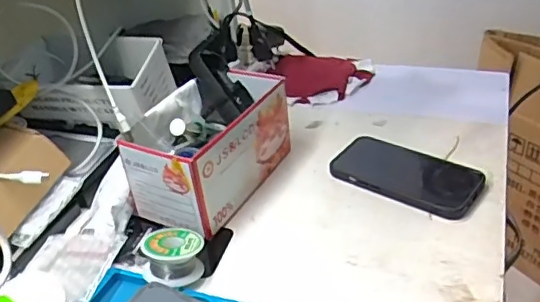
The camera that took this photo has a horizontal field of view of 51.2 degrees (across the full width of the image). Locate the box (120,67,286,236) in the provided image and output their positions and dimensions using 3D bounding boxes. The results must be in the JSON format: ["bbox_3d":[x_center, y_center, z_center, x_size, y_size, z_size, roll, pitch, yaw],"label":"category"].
[{"bbox_3d":[-0.061,-0.006,0.594,0.100,0.090,0.179,13,36,25],"label":"box"}]

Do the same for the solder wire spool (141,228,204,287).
[{"bbox_3d":[-0.085,0.093,0.500,0.052,0.034,0.053,-3,33,2],"label":"solder wire spool"}]

